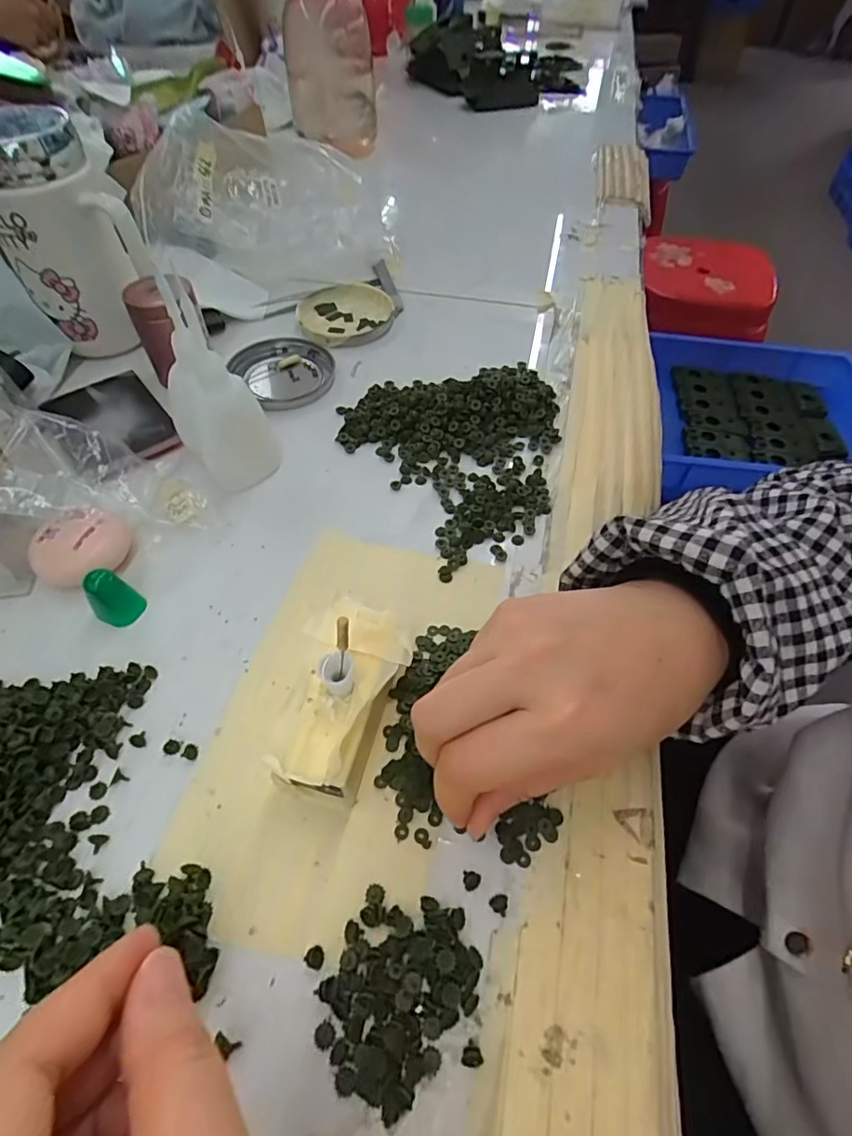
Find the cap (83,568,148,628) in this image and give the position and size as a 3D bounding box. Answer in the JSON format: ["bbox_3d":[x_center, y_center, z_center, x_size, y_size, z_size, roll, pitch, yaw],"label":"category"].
[{"bbox_3d":[-0.158,0.015,0.274,0.017,0.030,0.015,-12,54,-10],"label":"cap"}]

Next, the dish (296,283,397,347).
[{"bbox_3d":[-0.070,-0.219,0.459,0.080,0.010,0.091,-25,58,-18],"label":"dish"}]

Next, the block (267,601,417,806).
[{"bbox_3d":[-0.036,0.057,0.235,0.045,0.041,0.082,13,54,9],"label":"block"}]

